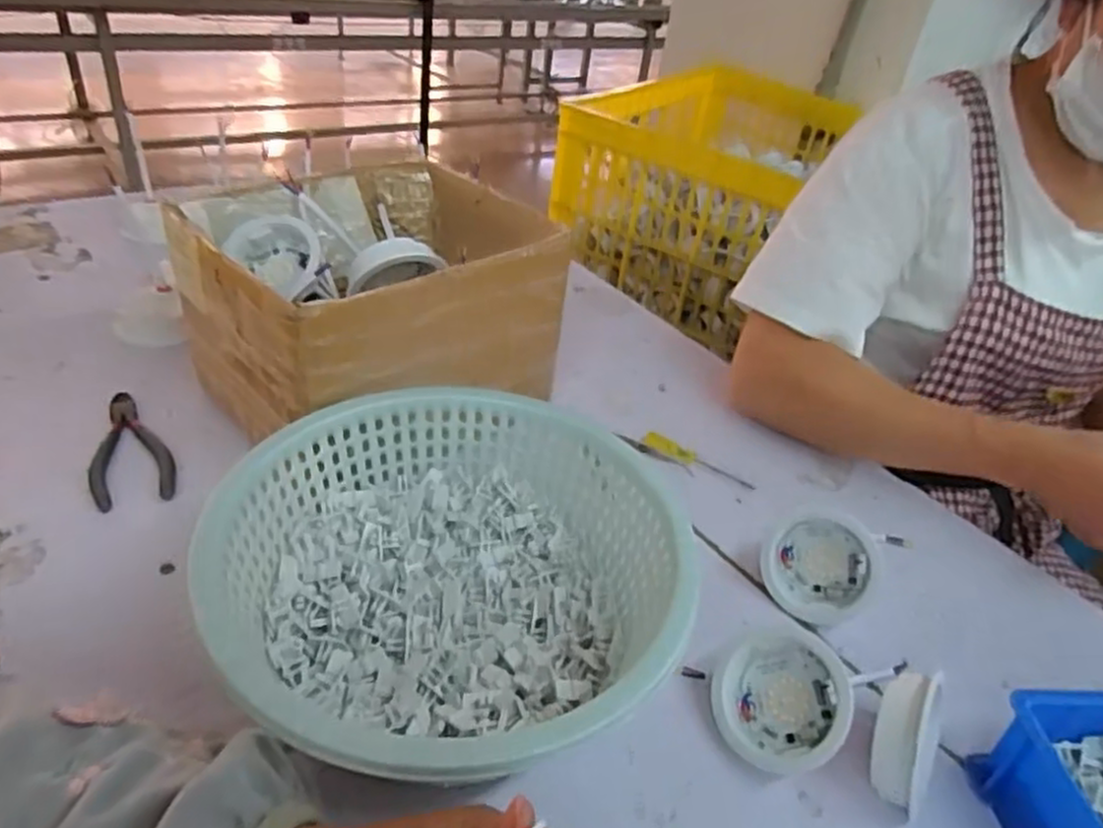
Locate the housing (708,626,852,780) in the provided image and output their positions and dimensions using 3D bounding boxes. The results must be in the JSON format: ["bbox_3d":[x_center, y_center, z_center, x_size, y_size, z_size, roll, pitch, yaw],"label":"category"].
[{"bbox_3d":[0.124,0.152,0.395,0.070,0.019,0.071,21,79,43],"label":"housing"}]

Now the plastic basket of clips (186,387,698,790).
[{"bbox_3d":[-0.054,0.096,0.399,0.224,0.096,0.237,4,36,-3],"label":"plastic basket of clips"}]

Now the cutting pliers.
[{"bbox_3d":[-0.299,0.024,0.520,0.050,0.009,0.118,-16,41,-28],"label":"cutting pliers"}]

